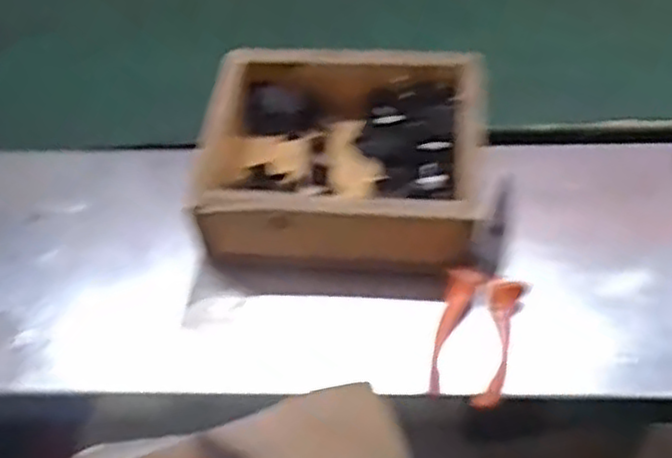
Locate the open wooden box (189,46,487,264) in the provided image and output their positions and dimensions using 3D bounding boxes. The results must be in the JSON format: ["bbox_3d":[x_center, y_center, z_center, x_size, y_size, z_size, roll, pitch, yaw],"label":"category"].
[{"bbox_3d":[0.006,-0.054,0.518,0.182,0.068,0.159,0,54,5],"label":"open wooden box"}]

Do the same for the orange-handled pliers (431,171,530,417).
[{"bbox_3d":[0.096,0.029,0.486,0.048,0.022,0.141,11,61,11],"label":"orange-handled pliers"}]

